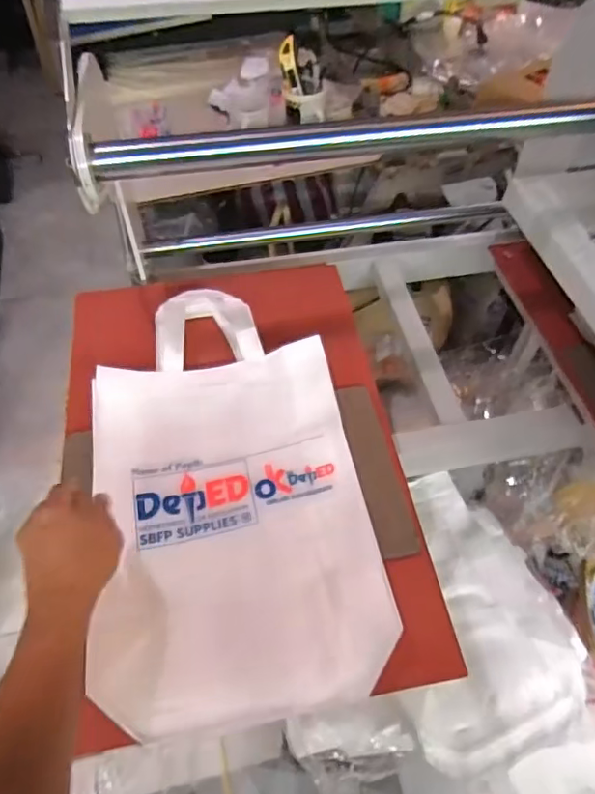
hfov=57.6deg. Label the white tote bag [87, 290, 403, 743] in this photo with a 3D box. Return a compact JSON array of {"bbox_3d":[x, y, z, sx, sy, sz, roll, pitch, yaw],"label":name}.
[{"bbox_3d":[-0.086,0.074,0.632,0.285,0.034,0.526,-10,55,-8],"label":"white tote bag"}]

